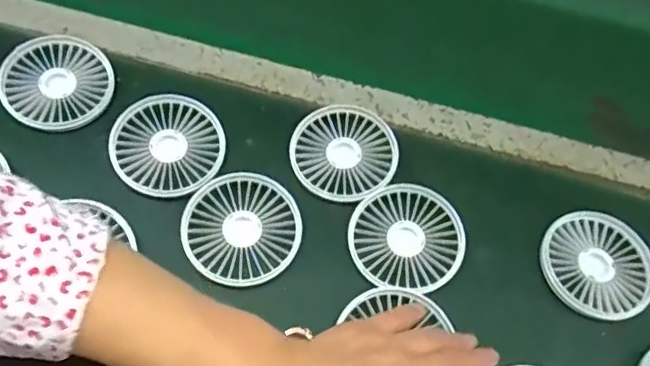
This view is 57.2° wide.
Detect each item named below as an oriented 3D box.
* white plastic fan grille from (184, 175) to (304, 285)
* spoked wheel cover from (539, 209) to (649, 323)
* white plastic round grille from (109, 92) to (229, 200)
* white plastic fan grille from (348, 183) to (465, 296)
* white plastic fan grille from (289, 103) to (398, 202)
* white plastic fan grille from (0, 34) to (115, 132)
[{"bbox_3d":[-0.064,0.034,0.459,0.086,0.010,0.091,14,59,2],"label":"white plastic fan grille"},{"bbox_3d":[0.218,0.063,0.474,0.086,0.008,0.090,41,63,17],"label":"spoked wheel cover"},{"bbox_3d":[-0.128,-0.031,0.486,0.088,0.019,0.087,3,59,-5],"label":"white plastic round grille"},{"bbox_3d":[0.065,0.042,0.467,0.088,0.006,0.086,3,59,-5],"label":"white plastic fan grille"},{"bbox_3d":[0.017,-0.027,0.503,0.090,0.009,0.086,-29,67,-21],"label":"white plastic fan grille"},{"bbox_3d":[-0.228,-0.085,0.508,0.087,0.026,0.089,3,59,-5],"label":"white plastic fan grille"}]

